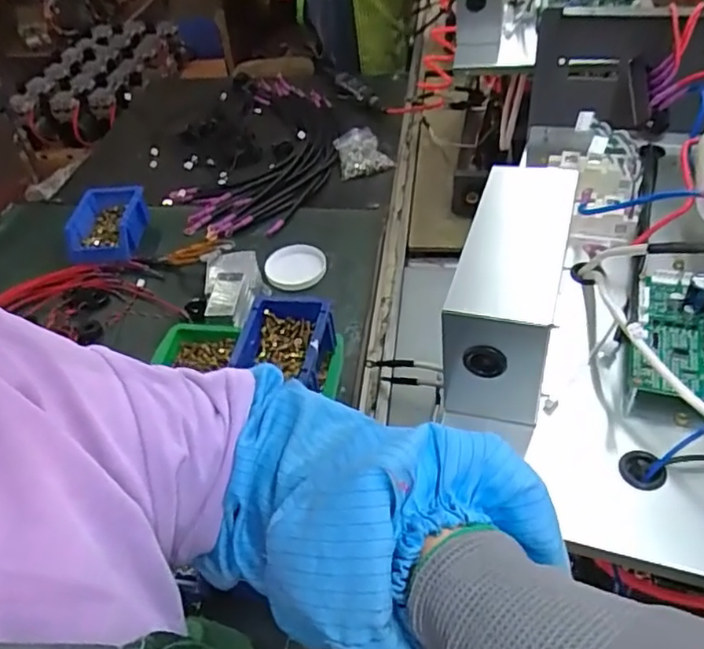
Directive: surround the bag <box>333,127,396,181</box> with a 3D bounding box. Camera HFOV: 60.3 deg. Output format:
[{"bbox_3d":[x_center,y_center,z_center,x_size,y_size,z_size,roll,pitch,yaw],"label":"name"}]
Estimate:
[{"bbox_3d":[0.017,-0.360,1.256,0.111,0.040,0.113,-17,46,-10],"label":"bag"}]

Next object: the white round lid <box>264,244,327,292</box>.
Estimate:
[{"bbox_3d":[-0.095,-0.095,1.017,0.101,0.021,0.101,-3,45,3],"label":"white round lid"}]

